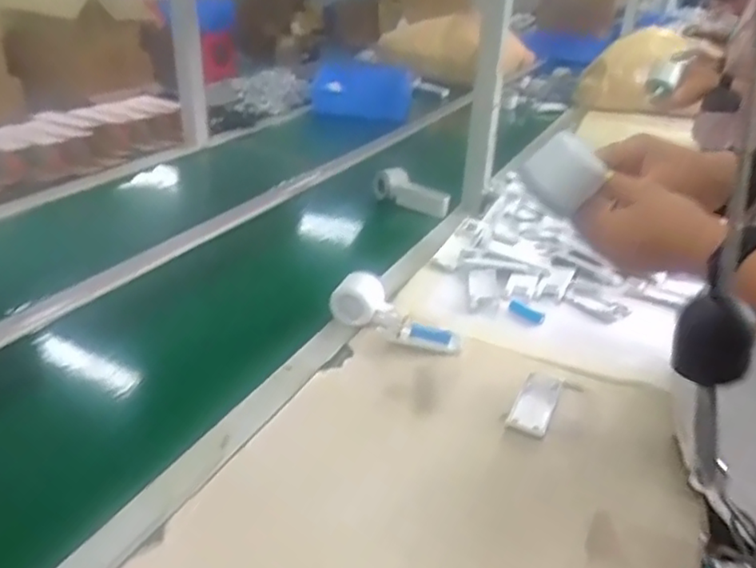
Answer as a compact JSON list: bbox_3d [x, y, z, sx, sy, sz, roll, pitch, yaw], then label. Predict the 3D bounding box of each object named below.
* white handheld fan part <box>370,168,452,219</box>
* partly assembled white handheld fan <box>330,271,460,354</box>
[{"bbox_3d":[0.060,-0.176,1.210,0.166,0.057,0.059,27,36,35],"label":"white handheld fan part"},{"bbox_3d":[0.020,0.046,0.783,0.168,0.066,0.052,27,34,13],"label":"partly assembled white handheld fan"}]

